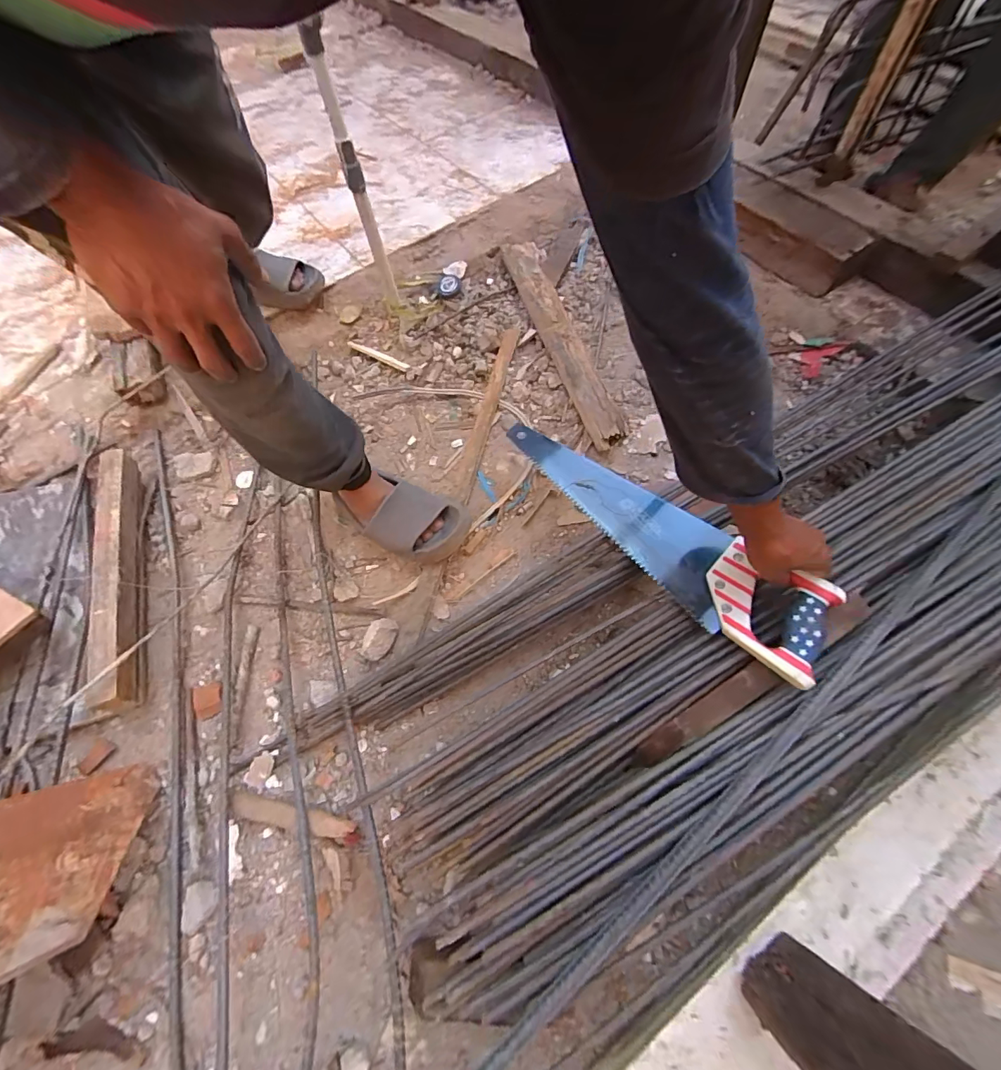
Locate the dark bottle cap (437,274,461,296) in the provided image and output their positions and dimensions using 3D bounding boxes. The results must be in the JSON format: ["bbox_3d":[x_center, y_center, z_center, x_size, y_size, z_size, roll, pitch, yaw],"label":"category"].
[{"bbox_3d":[-0.121,-0.590,1.073,0.053,0.017,0.057,-1,63,2],"label":"dark bottle cap"}]

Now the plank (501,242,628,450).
[{"bbox_3d":[0.123,-0.448,0.983,0.086,0.026,0.640,-14,63,-4],"label":"plank"}]

